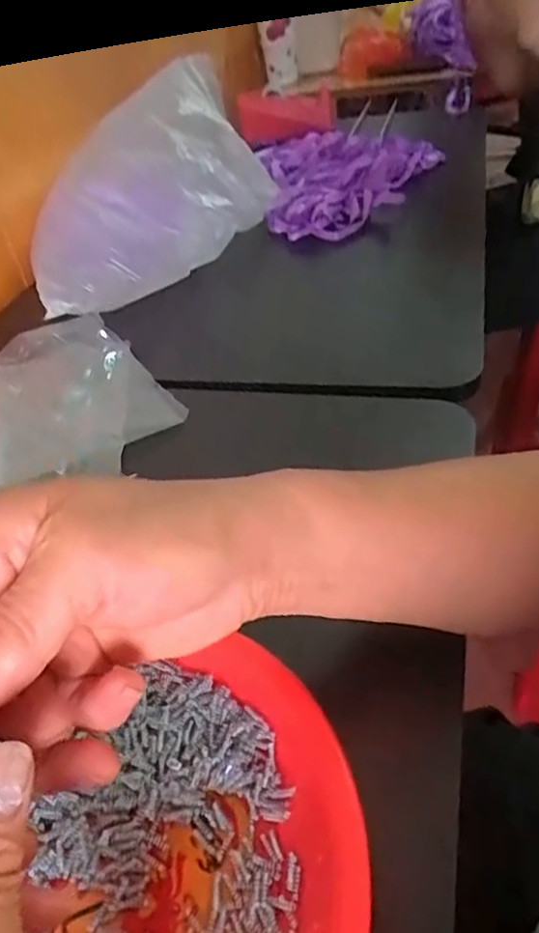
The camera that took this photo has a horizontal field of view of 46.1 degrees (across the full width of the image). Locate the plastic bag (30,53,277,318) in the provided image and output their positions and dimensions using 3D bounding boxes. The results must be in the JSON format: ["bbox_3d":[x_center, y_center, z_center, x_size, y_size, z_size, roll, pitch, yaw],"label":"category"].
[{"bbox_3d":[-0.125,-0.287,0.652,0.149,0.147,0.316,29,53,33],"label":"plastic bag"}]

